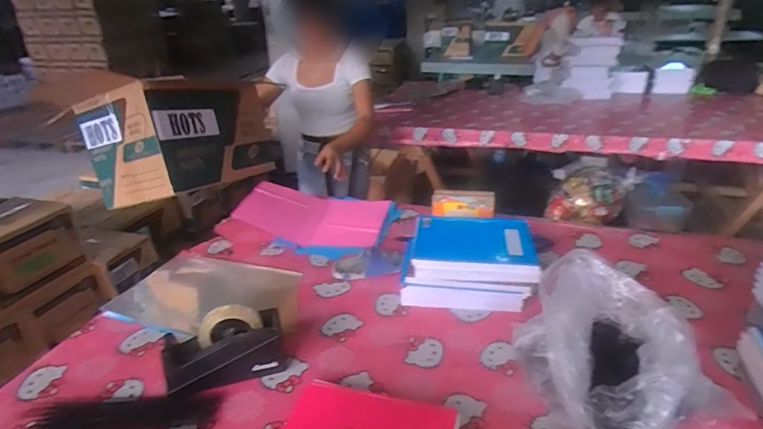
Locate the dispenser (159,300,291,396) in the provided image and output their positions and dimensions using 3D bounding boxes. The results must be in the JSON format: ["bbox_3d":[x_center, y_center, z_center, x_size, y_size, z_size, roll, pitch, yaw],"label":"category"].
[{"bbox_3d":[-0.274,0.233,0.798,0.199,0.122,0.074,-10,27,-16],"label":"dispenser"}]

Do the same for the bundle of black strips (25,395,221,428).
[{"bbox_3d":[-0.424,0.328,0.744,0.304,0.013,0.082,-4,26,-4],"label":"bundle of black strips"}]

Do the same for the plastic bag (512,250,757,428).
[{"bbox_3d":[0.371,0.214,0.752,0.250,0.164,0.280,-14,28,-24],"label":"plastic bag"}]

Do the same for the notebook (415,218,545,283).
[{"bbox_3d":[0.201,0.070,1.012,0.264,0.045,0.208,1,26,7],"label":"notebook"}]

